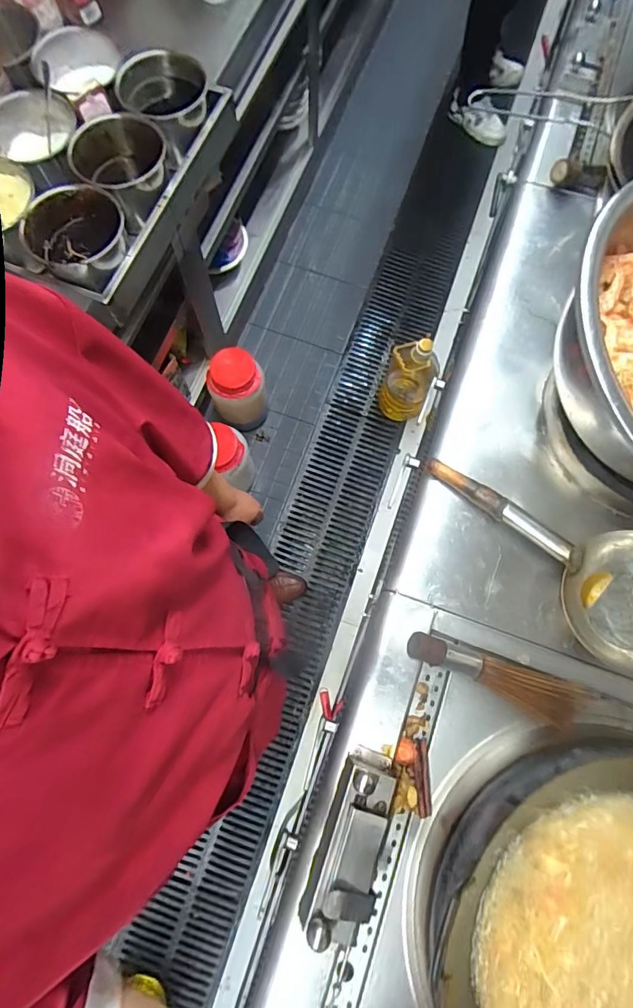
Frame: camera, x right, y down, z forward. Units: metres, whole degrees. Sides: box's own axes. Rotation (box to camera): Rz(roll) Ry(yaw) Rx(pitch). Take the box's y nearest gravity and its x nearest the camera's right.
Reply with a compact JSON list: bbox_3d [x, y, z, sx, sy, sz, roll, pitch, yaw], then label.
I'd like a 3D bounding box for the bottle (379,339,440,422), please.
[{"bbox_3d":[0.299,-0.414,1.479,0.152,0.355,0.166,0,75,-1],"label":"bottle"}]

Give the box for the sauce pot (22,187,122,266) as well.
[{"bbox_3d":[-0.395,-0.444,0.782,0.170,0.088,0.147,7,75,0],"label":"sauce pot"}]

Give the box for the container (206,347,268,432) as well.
[{"bbox_3d":[-0.246,-0.352,1.486,0.163,0.251,0.162,0,75,-1],"label":"container"}]

